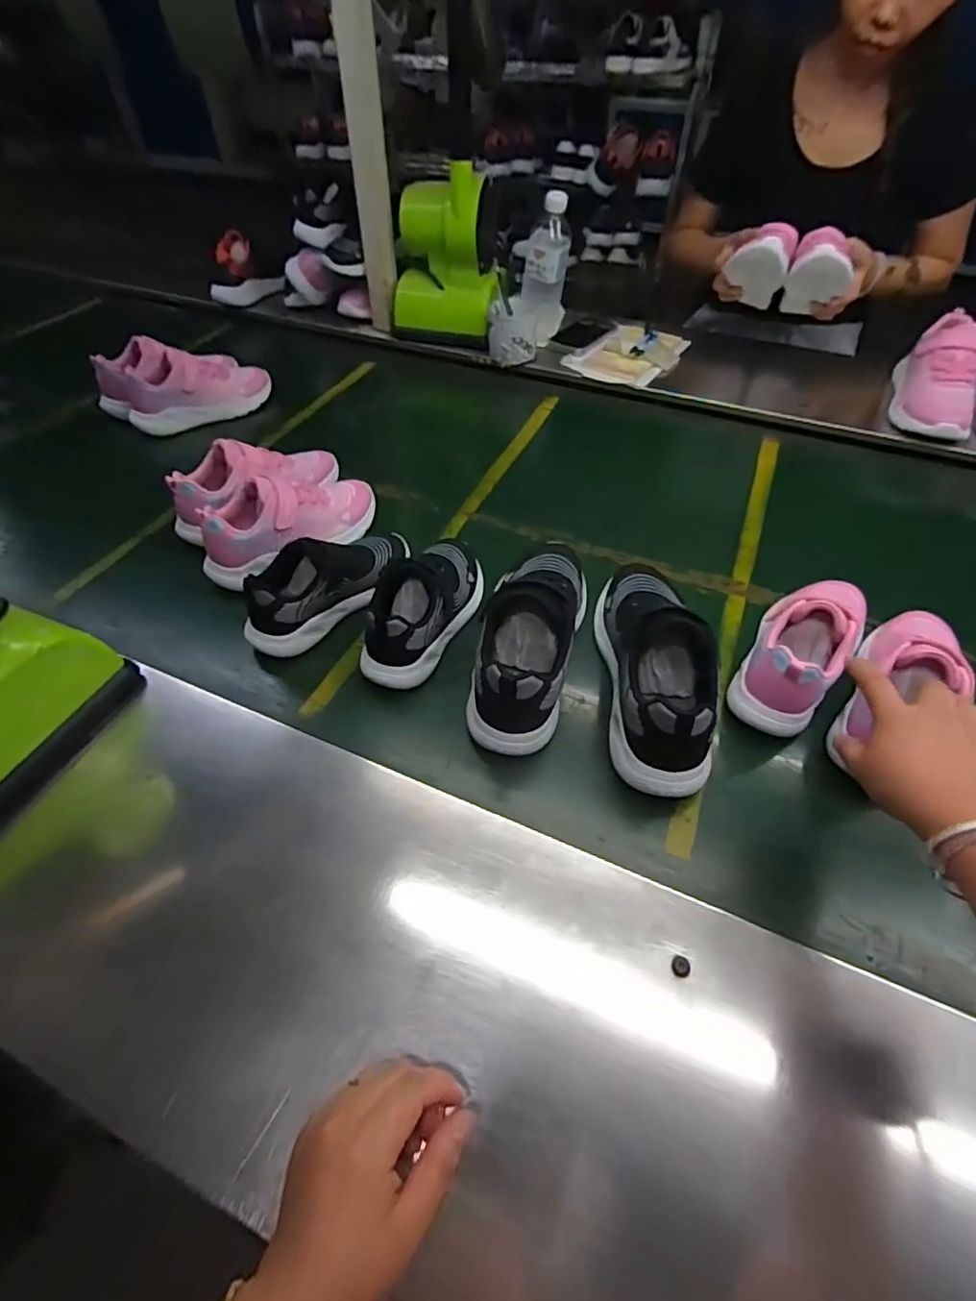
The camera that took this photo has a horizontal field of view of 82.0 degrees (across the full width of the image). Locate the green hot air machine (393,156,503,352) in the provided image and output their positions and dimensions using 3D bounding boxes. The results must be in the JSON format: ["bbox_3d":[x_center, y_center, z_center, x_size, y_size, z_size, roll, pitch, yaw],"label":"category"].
[{"bbox_3d":[-0.069,-0.655,0.942,0.178,0.231,0.103,19,54,17],"label":"green hot air machine"}]

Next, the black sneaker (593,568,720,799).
[{"bbox_3d":[0.153,-0.007,0.513,0.084,0.095,0.256,2,51,4],"label":"black sneaker"}]

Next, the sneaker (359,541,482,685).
[{"bbox_3d":[-0.064,-0.055,0.575,0.068,0.094,0.184,20,55,18],"label":"sneaker"}]

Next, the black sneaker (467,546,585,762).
[{"bbox_3d":[0.047,-0.025,0.536,0.077,0.097,0.241,13,53,13],"label":"black sneaker"}]

